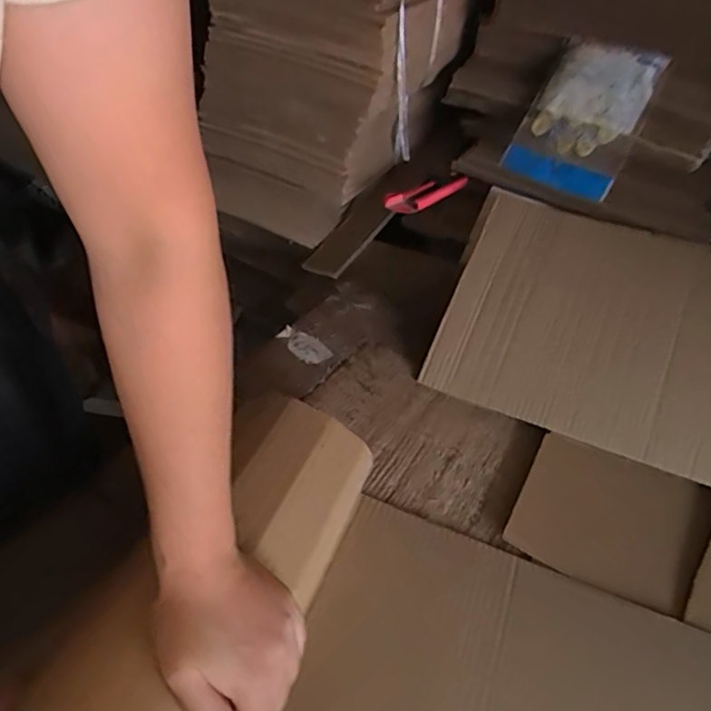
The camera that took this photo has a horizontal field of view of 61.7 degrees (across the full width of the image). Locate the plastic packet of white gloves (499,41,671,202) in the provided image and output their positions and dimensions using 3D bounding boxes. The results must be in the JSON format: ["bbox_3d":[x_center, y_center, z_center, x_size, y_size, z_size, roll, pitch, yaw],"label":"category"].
[{"bbox_3d":[0.263,-0.283,0.711,0.033,0.159,0.148,-1,31,-43],"label":"plastic packet of white gloves"}]

